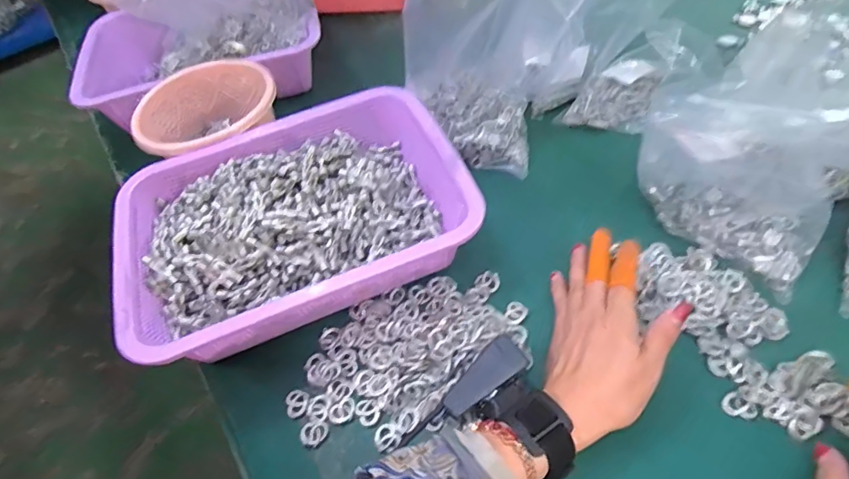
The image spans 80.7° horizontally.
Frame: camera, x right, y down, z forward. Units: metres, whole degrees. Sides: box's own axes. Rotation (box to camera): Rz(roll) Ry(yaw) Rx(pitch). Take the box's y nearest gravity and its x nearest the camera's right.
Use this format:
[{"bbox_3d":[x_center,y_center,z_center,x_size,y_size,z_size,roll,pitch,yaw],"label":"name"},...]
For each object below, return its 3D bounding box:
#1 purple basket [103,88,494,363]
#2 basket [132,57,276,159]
[{"bbox_3d":[-0.115,-0.020,0.461,0.302,0.073,0.218,-23,53,-9],"label":"purple basket"},{"bbox_3d":[-0.225,-0.127,0.540,0.147,0.064,0.124,-31,55,-14],"label":"basket"}]

